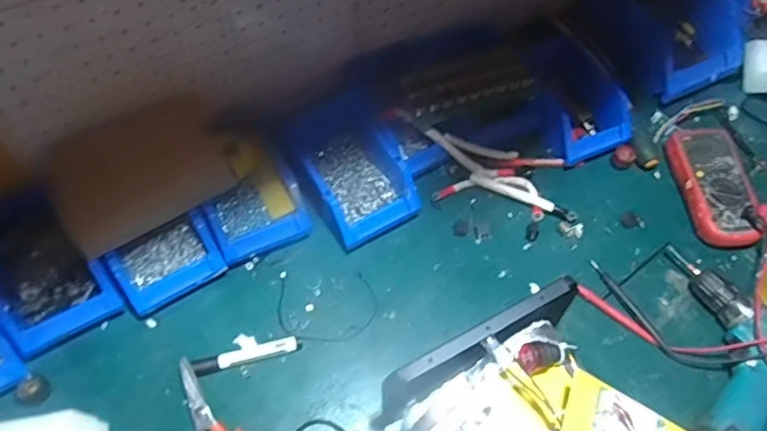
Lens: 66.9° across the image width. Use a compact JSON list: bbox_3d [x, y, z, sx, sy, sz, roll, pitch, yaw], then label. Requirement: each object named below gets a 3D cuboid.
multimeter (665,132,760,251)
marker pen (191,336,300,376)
[{"bbox_3d":[0.462,-0.039,0.801,0.089,0.049,0.180,-5,59,-5],"label":"multimeter"},{"bbox_3d":[-0.159,0.163,0.679,0.122,0.015,0.020,-14,61,-10],"label":"marker pen"}]

